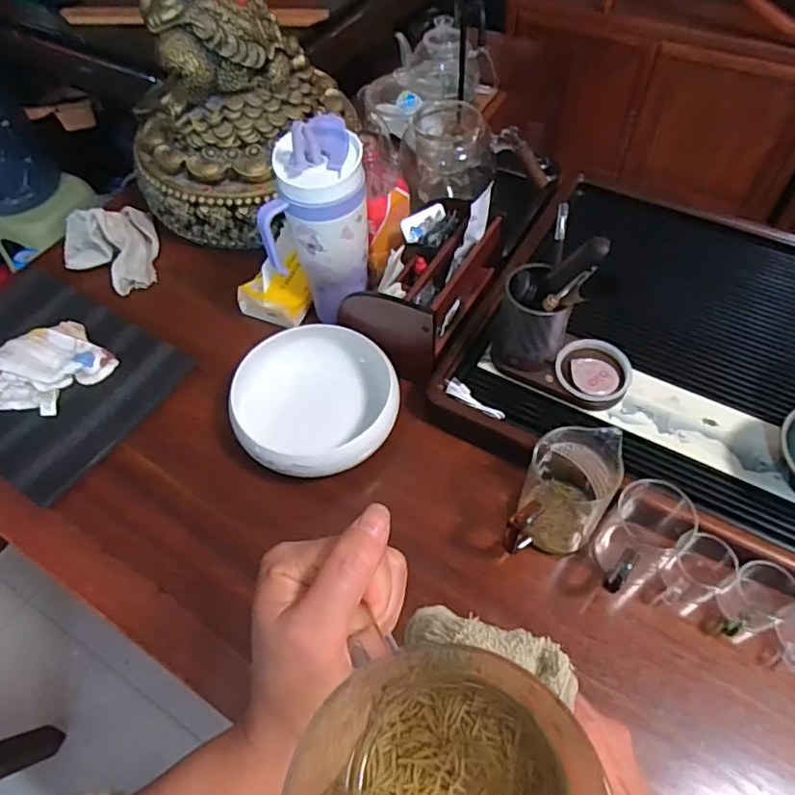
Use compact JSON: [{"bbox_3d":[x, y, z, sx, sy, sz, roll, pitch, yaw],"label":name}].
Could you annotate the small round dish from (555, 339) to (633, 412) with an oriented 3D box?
[{"bbox_3d":[0.225,-0.028,0.666,0.084,0.028,0.083,-2,56,3],"label":"small round dish"}]

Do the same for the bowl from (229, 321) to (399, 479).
[{"bbox_3d":[-0.095,0.007,0.672,0.180,0.073,0.171,0,56,0],"label":"bowl"}]

